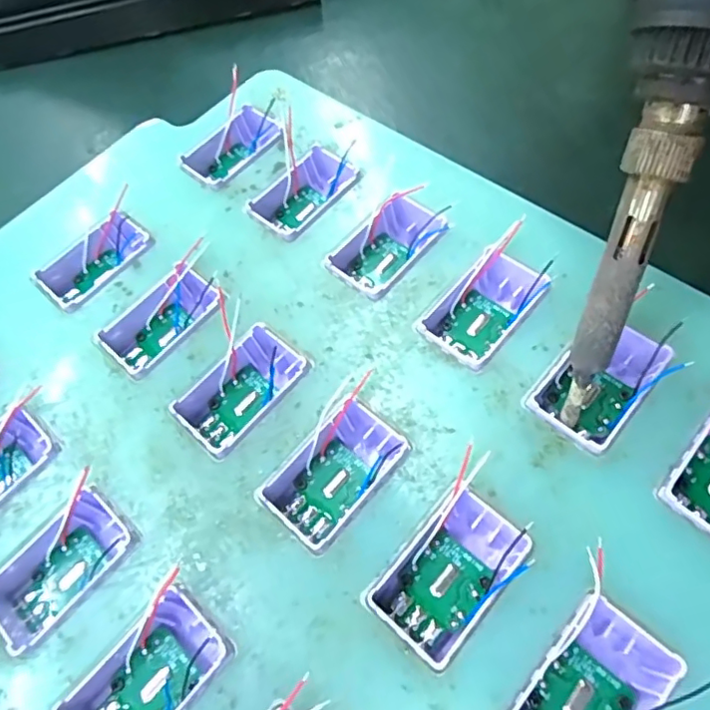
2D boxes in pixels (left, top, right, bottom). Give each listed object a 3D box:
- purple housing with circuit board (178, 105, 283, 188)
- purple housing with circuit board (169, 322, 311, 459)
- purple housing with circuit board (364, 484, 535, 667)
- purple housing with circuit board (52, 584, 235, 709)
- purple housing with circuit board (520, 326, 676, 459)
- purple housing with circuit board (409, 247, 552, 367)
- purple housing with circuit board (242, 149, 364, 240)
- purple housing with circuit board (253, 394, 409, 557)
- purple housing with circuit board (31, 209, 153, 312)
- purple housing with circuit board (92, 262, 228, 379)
[{"bbox_3d":[-0.038,-0.064,0.181,0.019,0.011,0.032,36,69,20],"label":"purple housing with circuit board"},{"bbox_3d":[-0.028,0.010,0.142,0.020,0.011,0.032,38,70,20],"label":"purple housing with circuit board"},{"bbox_3d":[0.020,0.046,0.118,0.032,0.015,0.019,-41,67,-18],"label":"purple housing with circuit board"},{"bbox_3d":[-0.042,0.065,0.114,0.021,0.011,0.032,39,70,21],"label":"purple housing with circuit board"},{"bbox_3d":[0.057,0.006,0.131,0.020,0.011,0.034,39,70,21],"label":"purple housing with circuit board"},{"bbox_3d":[0.034,-0.012,0.144,0.019,0.011,0.036,40,70,21],"label":"purple housing with circuit board"},{"bbox_3d":[-0.015,-0.047,0.170,0.022,0.012,0.033,38,70,20],"label":"purple housing with circuit board"},{"bbox_3d":[-0.005,0.027,0.128,0.020,0.011,0.032,39,70,21],"label":"purple housing with circuit board"},{"bbox_3d":[-0.076,-0.026,0.166,0.022,0.011,0.032,40,70,21],"label":"purple housing with circuit board"},{"bbox_3d":[-0.052,-0.008,0.154,0.020,0.012,0.032,40,70,21],"label":"purple housing with circuit board"}]

